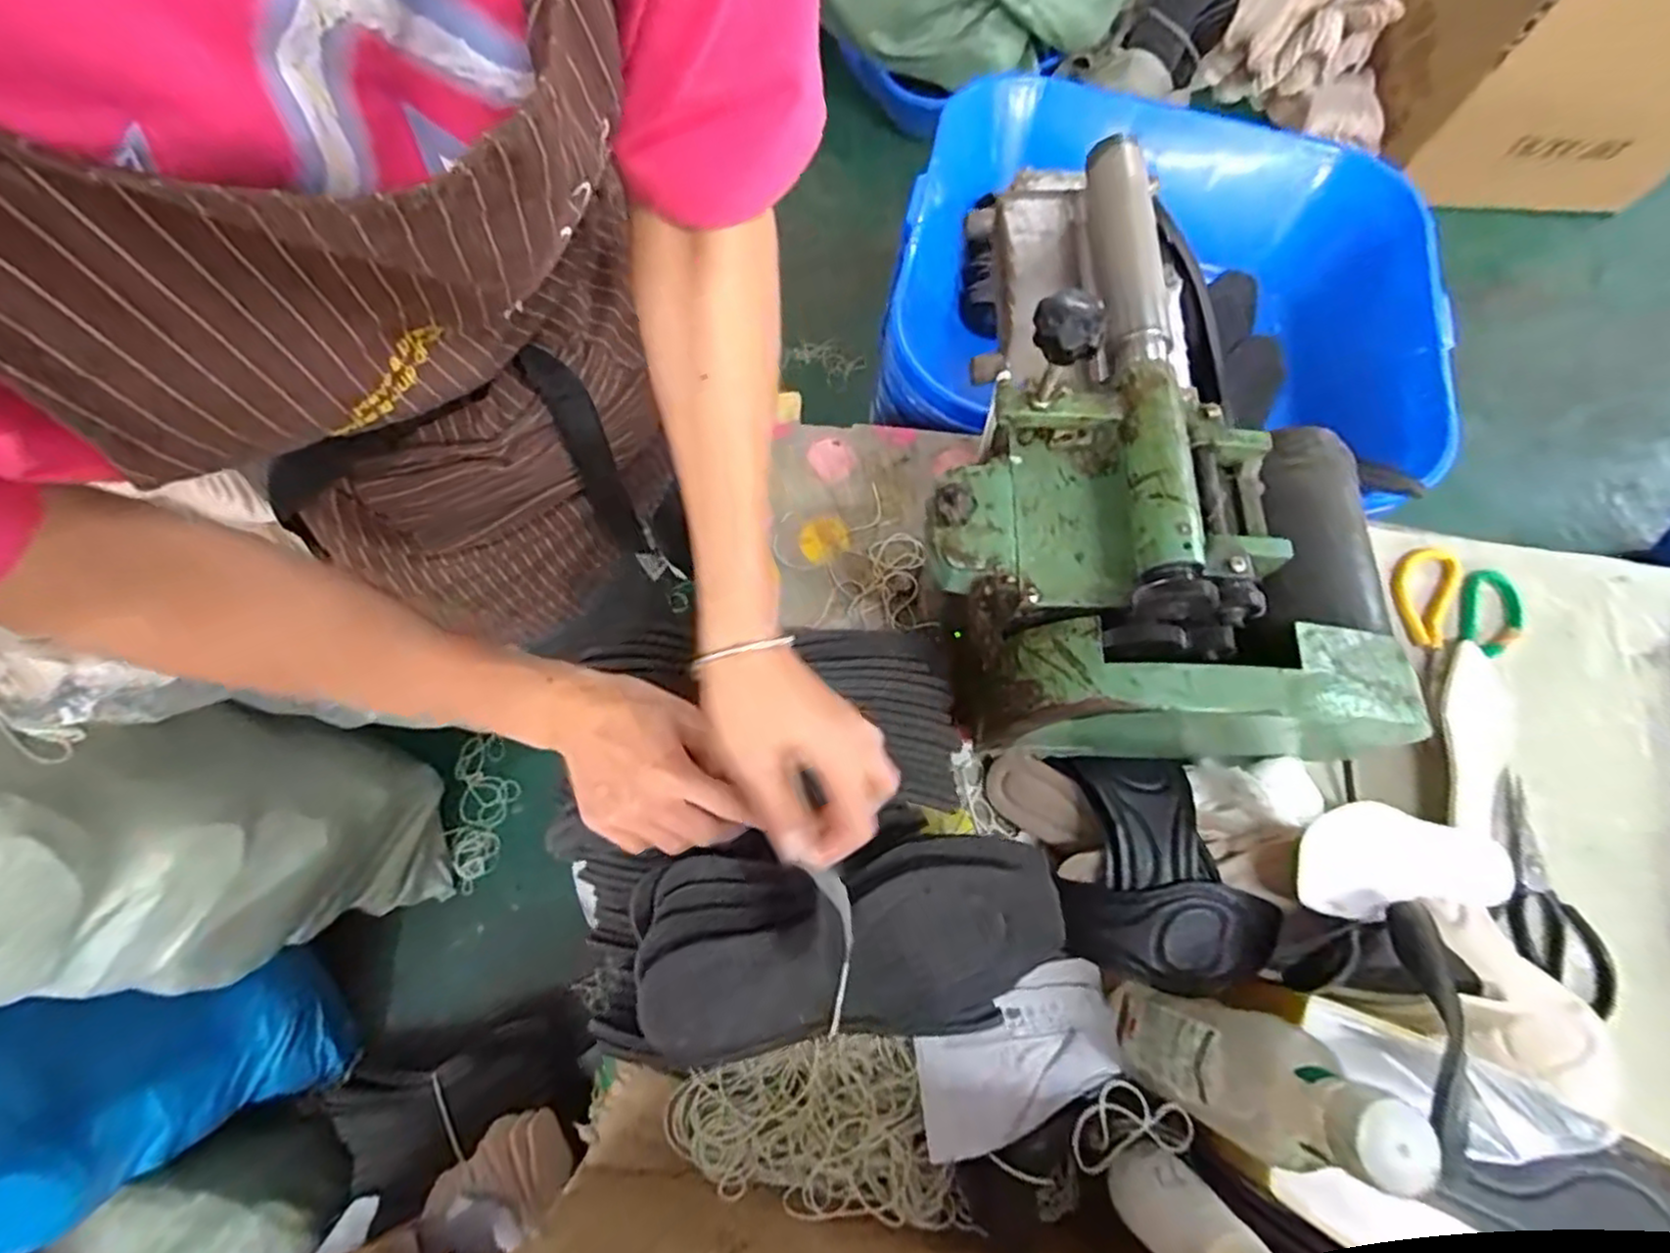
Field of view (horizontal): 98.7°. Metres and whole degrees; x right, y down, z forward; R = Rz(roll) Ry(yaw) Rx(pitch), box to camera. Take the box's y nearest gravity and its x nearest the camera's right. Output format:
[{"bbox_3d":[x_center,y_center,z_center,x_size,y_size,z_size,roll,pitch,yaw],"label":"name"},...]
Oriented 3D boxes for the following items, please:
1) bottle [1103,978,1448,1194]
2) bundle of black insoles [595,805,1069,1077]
[{"bbox_3d":[0.232,0.253,0.408,0.064,0.195,0.074,29,73,7],"label":"bottle"},{"bbox_3d":[0.001,0.187,0.436,0.266,0.038,0.120,-7,73,-5],"label":"bundle of black insoles"}]

